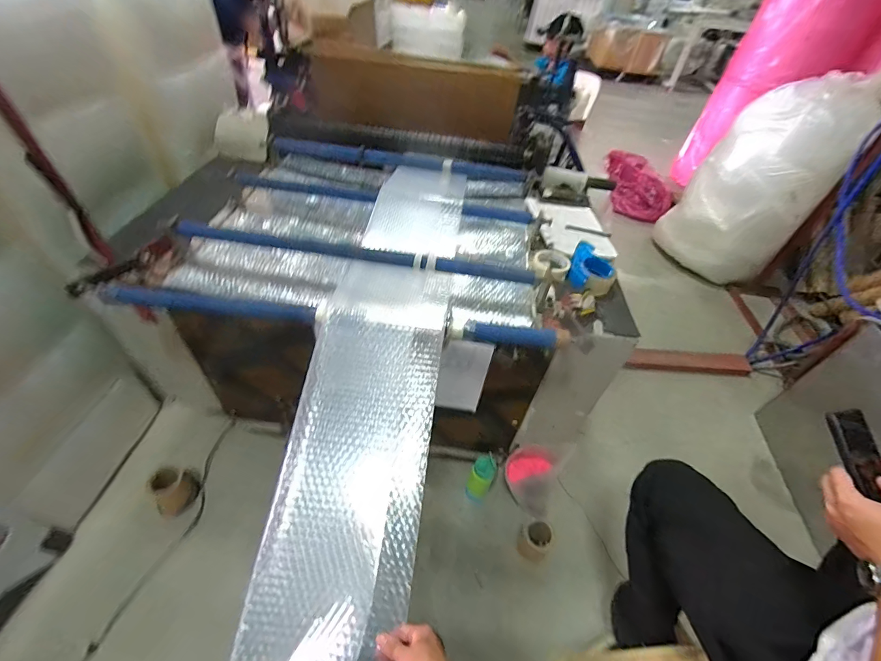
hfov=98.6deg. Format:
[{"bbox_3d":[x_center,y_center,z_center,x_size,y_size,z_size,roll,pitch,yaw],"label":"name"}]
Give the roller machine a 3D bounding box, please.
[{"bbox_3d":[-0.133,-0.113,1.253,1.185,0.669,0.776,5,46,-3],"label":"roller machine"}]

